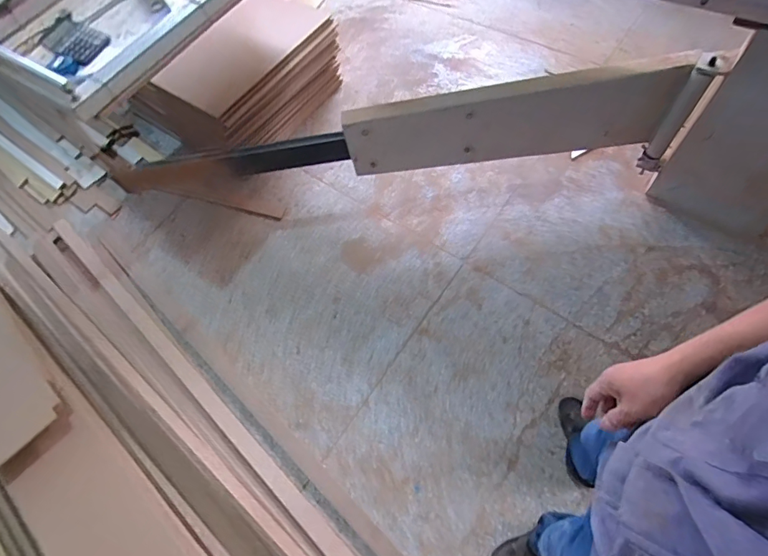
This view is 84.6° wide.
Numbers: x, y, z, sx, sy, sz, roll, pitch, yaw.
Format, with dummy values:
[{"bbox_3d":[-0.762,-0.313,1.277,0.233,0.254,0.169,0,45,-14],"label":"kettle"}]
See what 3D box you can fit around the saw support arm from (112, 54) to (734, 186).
[{"bbox_3d":[0.090,-0.458,1.323,1.745,0.333,0.109,-4,62,5],"label":"saw support arm"}]

